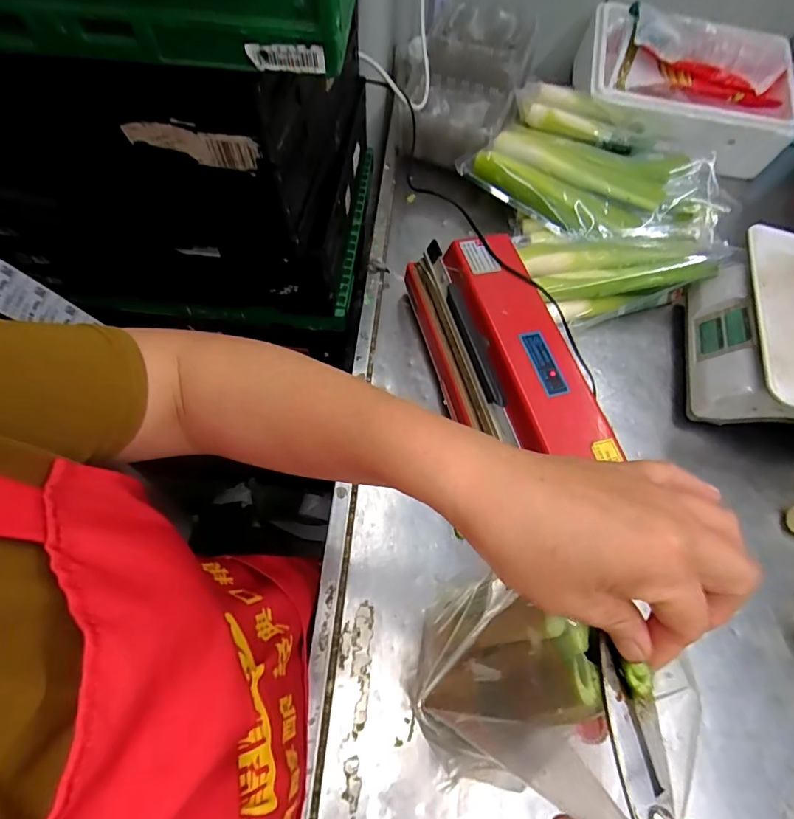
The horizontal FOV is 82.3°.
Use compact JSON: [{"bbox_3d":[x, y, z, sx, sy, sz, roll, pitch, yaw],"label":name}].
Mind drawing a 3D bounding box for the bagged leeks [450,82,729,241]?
[{"bbox_3d":[0.336,-0.399,0.761,0.393,0.074,0.269,38,65,15],"label":"bagged leeks"}]

